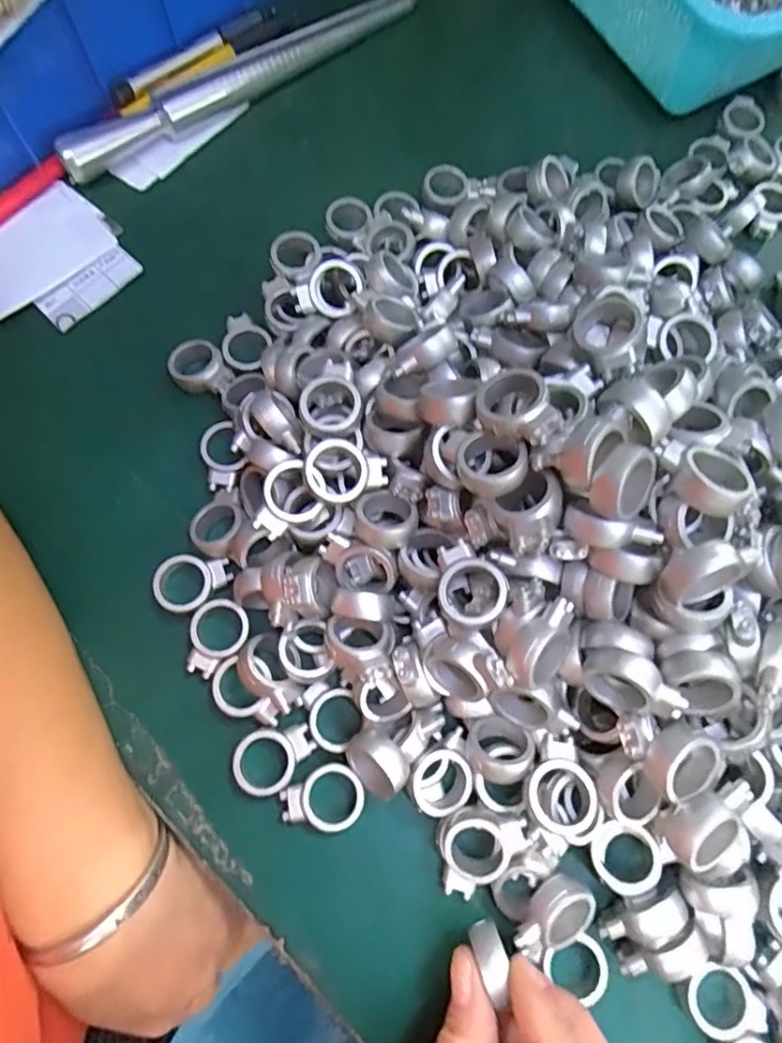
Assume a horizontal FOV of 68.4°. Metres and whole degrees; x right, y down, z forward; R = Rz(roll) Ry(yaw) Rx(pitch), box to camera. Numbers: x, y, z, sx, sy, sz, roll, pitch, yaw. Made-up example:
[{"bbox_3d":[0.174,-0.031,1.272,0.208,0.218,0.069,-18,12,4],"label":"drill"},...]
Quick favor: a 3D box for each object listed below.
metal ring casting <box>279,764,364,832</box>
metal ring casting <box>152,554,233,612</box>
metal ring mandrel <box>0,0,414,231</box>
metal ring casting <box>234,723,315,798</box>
[{"bbox_3d":[-0.029,0.115,0.240,0.034,0.009,0.025,-9,75,-5],"label":"metal ring casting"},{"bbox_3d":[-0.090,0.027,0.260,0.033,0.008,0.025,-15,75,-6],"label":"metal ring casting"},{"bbox_3d":[-0.115,-0.240,0.328,0.304,0.021,0.019,-36,79,-11],"label":"metal ring mandrel"},{"bbox_3d":[-0.049,0.100,0.242,0.033,0.009,0.025,-20,76,-8],"label":"metal ring casting"}]

